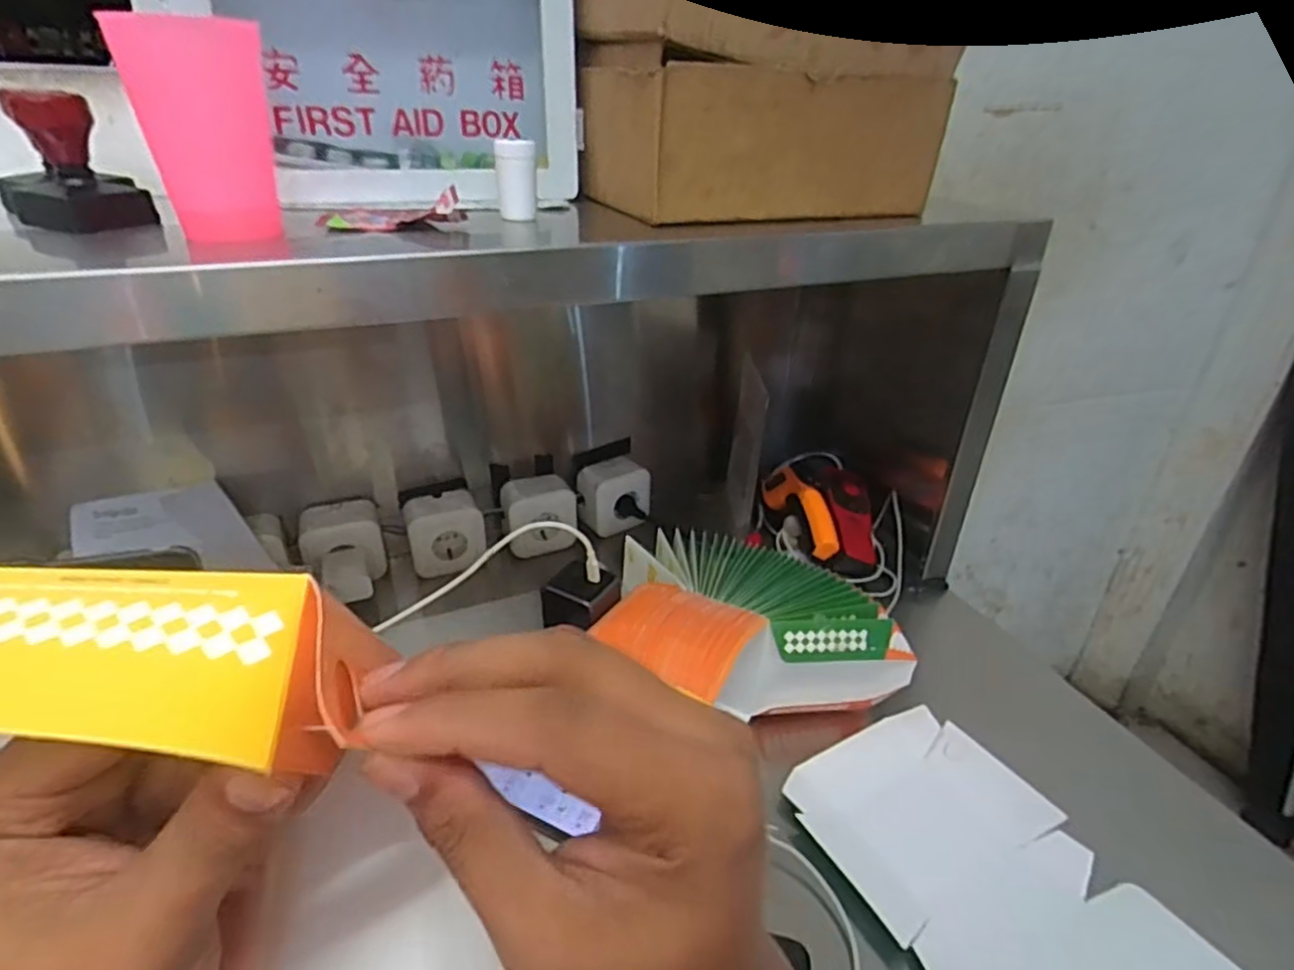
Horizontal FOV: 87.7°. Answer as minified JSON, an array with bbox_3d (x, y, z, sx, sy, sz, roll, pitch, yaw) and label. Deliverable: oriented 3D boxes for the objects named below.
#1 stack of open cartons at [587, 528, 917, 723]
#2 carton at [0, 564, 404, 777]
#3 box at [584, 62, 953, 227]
[{"bbox_3d":[0.073,0.123,0.614,0.244,0.116,0.207,-12,33,-21],"label":"stack of open cartons"},{"bbox_3d":[-0.132,0.039,0.151,0.129,0.028,0.046,9,29,-11],"label":"carton"},{"bbox_3d":[0.090,-0.289,0.567,0.263,0.100,0.155,-11,33,-21],"label":"box"}]

